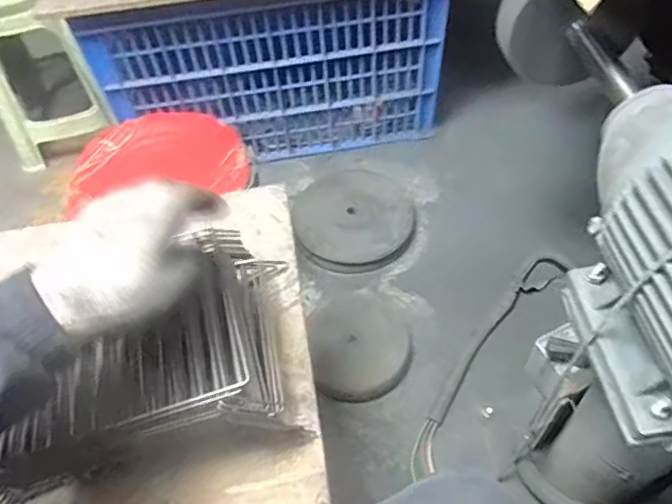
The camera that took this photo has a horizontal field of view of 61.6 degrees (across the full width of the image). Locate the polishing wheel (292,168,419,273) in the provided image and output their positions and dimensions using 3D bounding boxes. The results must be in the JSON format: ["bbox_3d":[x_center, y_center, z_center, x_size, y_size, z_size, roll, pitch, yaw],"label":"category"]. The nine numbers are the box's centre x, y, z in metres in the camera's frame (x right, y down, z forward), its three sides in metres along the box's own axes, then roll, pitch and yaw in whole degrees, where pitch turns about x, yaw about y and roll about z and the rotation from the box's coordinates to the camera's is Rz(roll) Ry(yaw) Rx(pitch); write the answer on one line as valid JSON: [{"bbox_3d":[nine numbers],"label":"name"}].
[{"bbox_3d":[0.047,-0.088,1.335,0.285,0.039,0.283,1,52,-1],"label":"polishing wheel"}]

